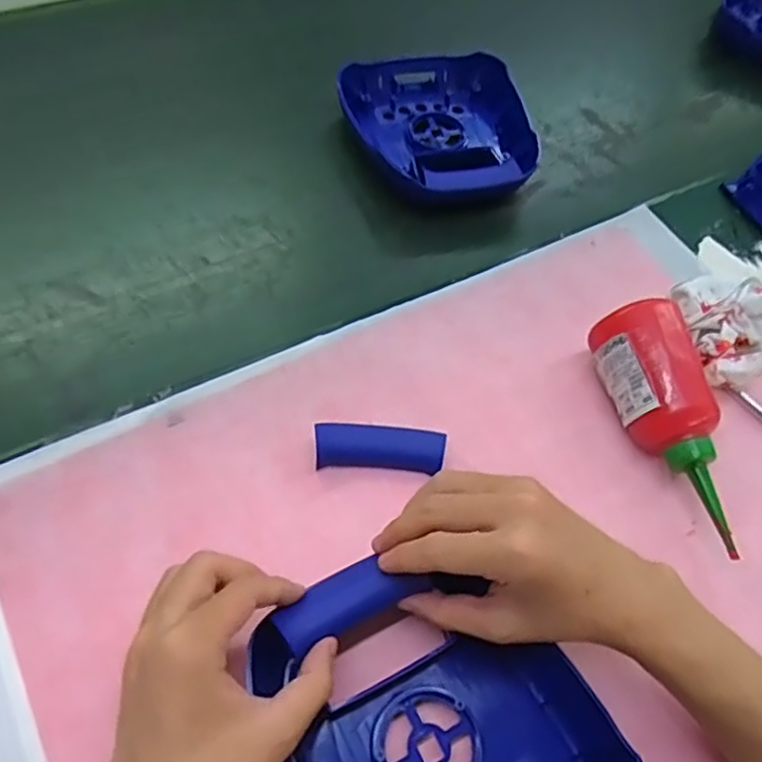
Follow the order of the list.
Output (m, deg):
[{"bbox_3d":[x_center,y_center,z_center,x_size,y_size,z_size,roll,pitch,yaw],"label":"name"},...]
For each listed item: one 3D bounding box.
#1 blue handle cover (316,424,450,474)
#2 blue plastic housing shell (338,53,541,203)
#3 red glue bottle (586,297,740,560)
[{"bbox_3d":[-0.001,0.045,0.425,0.082,0.021,0.027,4,57,-3],"label":"blue handle cover"},{"bbox_3d":[0.056,-0.232,0.605,0.163,0.040,0.201,-11,59,-12],"label":"blue plastic housing shell"},{"bbox_3d":[0.197,0.026,0.440,0.054,0.042,0.167,-13,72,-13],"label":"red glue bottle"}]

